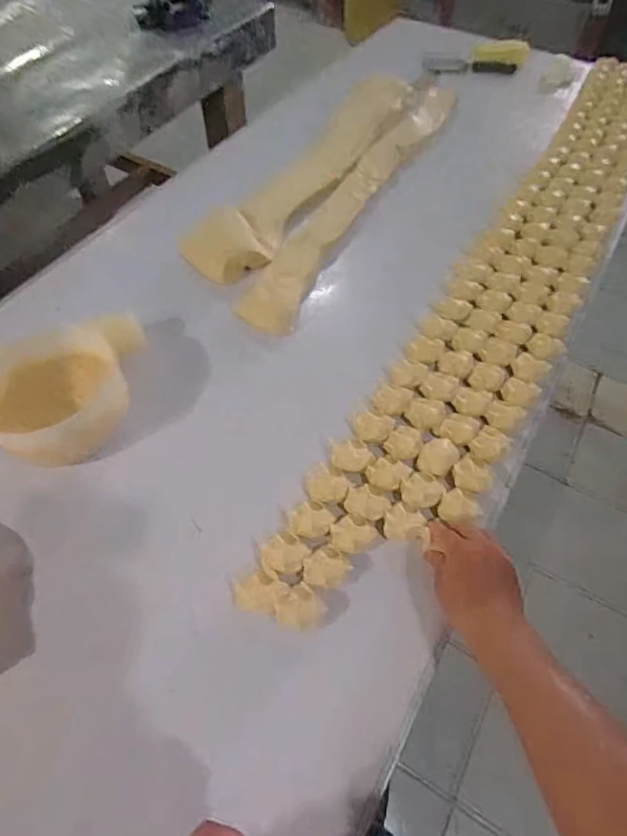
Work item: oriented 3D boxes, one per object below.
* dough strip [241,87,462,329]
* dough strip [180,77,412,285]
[{"bbox_3d":[0.102,-0.450,0.959,0.090,0.026,0.823,23,60,14],"label":"dough strip"},{"bbox_3d":[0.006,-0.502,0.991,0.132,0.038,0.745,25,61,15],"label":"dough strip"}]

